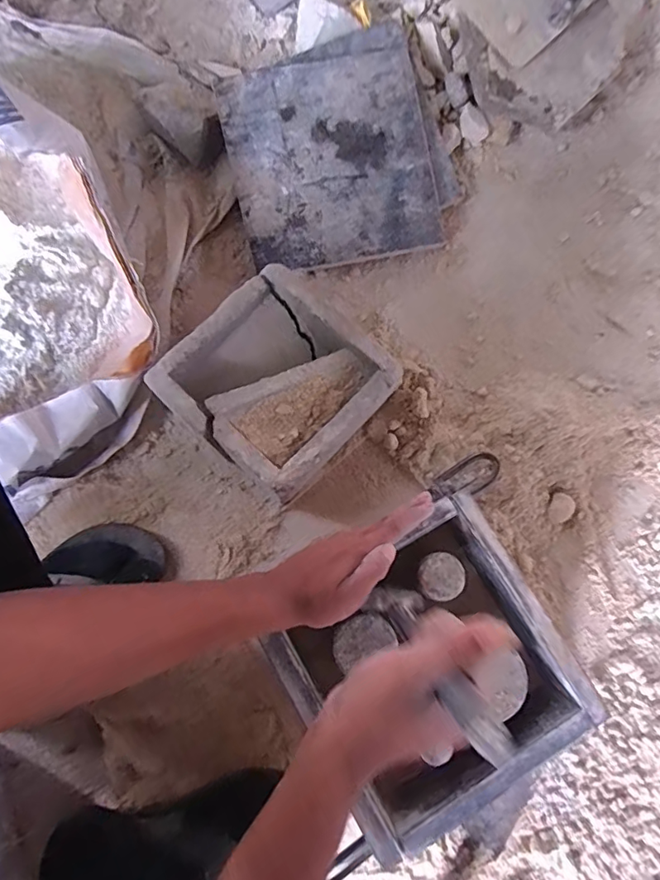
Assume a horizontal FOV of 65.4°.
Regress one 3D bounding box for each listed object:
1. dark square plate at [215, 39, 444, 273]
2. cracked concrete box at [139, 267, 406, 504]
[{"bbox_3d":[0.002,-0.358,0.663,0.249,0.013,0.256,-13,95,-3],"label":"dark square plate"},{"bbox_3d":[-0.060,-0.059,0.596,0.210,0.100,0.210,41,82,6],"label":"cracked concrete box"}]

